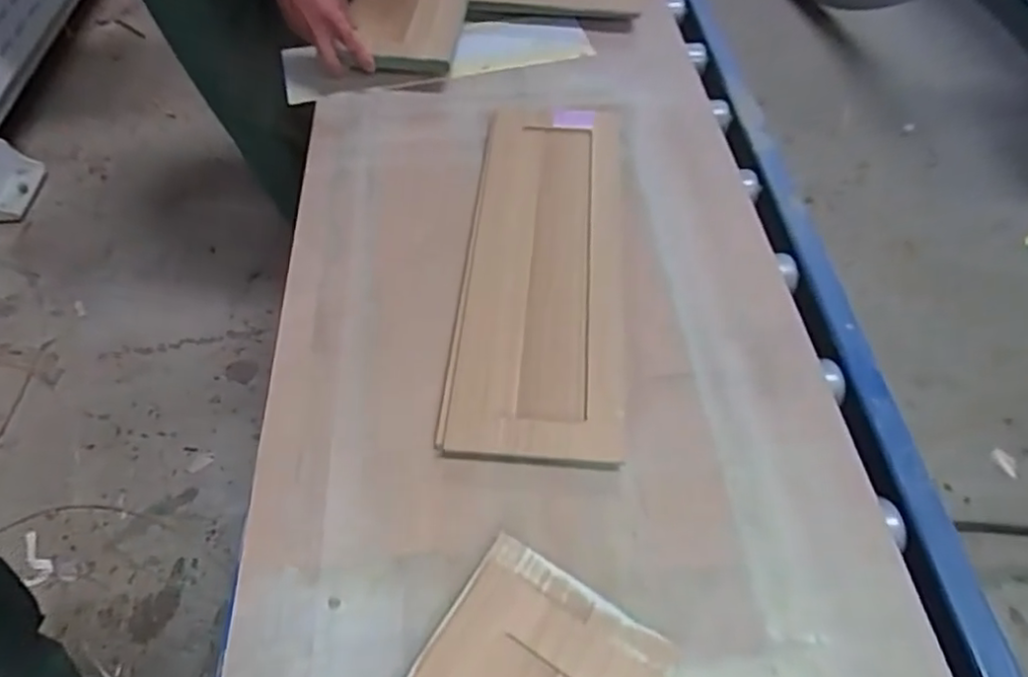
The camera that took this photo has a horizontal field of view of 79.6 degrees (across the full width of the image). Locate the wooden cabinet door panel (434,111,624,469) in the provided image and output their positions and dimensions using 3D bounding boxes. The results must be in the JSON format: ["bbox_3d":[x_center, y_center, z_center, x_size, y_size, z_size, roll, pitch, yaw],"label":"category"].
[{"bbox_3d":[0.037,-0.100,0.756,0.188,0.028,0.528,5,55,2],"label":"wooden cabinet door panel"}]

